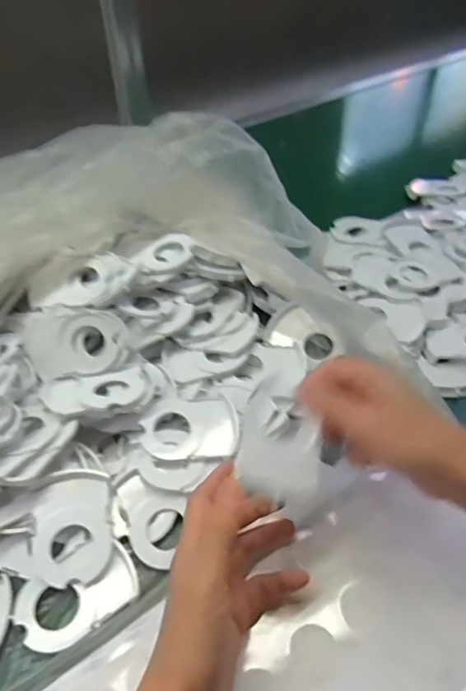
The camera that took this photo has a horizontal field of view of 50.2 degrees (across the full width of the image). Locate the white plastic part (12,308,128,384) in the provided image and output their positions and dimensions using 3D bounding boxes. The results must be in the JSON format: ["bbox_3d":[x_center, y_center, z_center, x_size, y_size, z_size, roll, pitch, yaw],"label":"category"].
[{"bbox_3d":[-0.144,-0.005,0.446,0.093,0.014,0.064,-12,85,-3],"label":"white plastic part"}]

